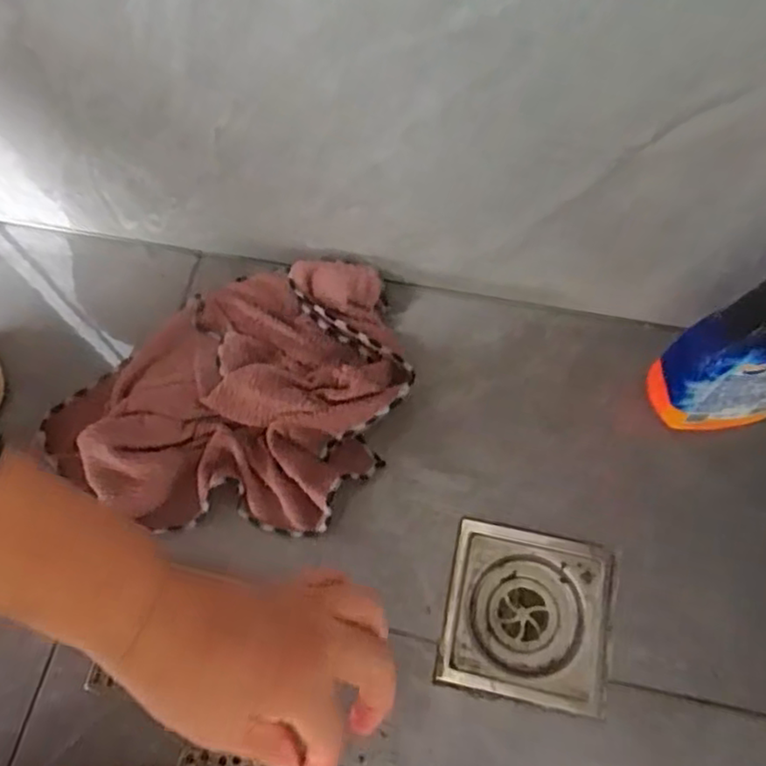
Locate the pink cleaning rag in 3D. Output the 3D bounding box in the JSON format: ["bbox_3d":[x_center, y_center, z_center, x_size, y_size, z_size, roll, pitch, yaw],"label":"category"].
[{"bbox_3d":[-0.103,0.014,0.437,0.228,0.038,0.171,-11,68,-3],"label":"pink cleaning rag"}]

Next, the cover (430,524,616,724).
[{"bbox_3d":[0.089,0.145,0.405,0.099,0.018,0.098,11,69,6],"label":"cover"}]

